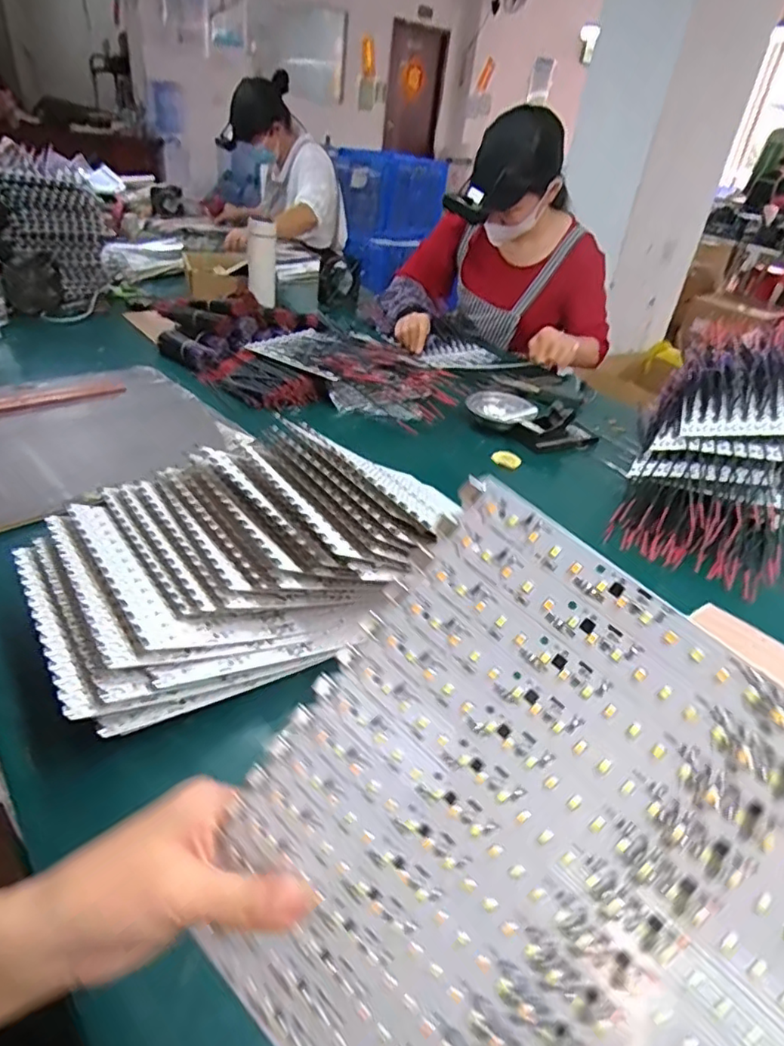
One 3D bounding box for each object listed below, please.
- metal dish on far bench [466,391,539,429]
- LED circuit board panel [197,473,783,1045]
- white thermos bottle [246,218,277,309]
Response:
[{"bbox_3d":[0.213,-0.218,1.164,0.128,0.032,0.138,16,34,12],"label":"metal dish on far bench"},{"bbox_3d":[0.070,0.158,0.205,0.278,0.235,0.007,39,8,23],"label":"LED circuit board panel"},{"bbox_3d":[-0.310,-0.618,1.435,0.065,0.183,0.061,2,34,-8],"label":"white thermos bottle"}]

